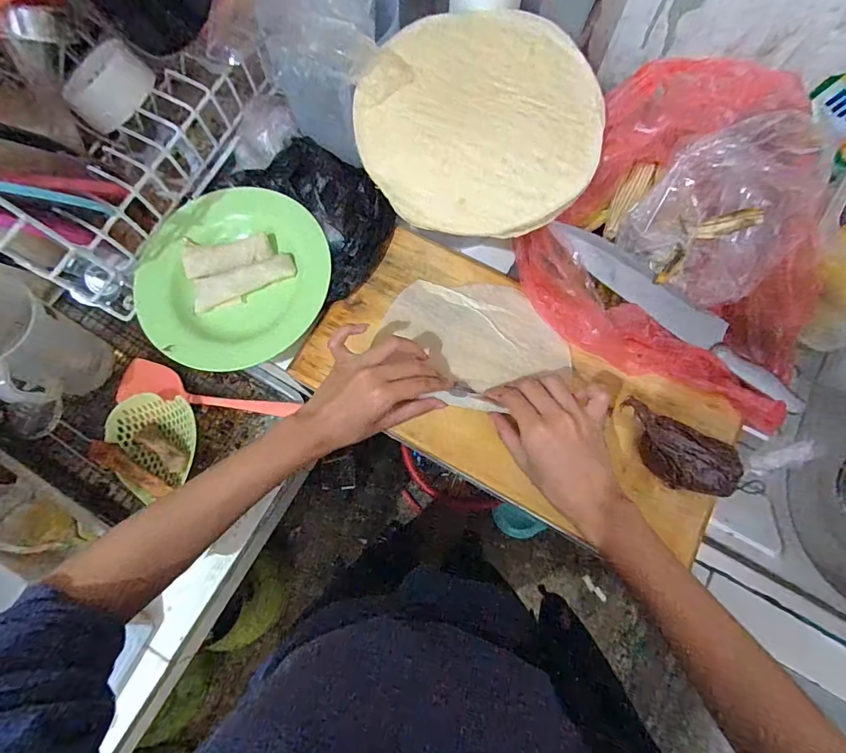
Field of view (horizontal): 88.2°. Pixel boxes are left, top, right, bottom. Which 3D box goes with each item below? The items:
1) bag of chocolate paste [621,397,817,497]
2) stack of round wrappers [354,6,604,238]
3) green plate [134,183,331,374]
[{"bbox_3d":[0.241,0.070,0.376,0.145,0.039,0.059,15,74,5],"label":"bag of chocolate paste"},{"bbox_3d":[0.044,-0.209,0.355,0.186,0.025,0.197,-10,74,-2],"label":"stack of round wrappers"},{"bbox_3d":[-0.193,-0.103,0.448,0.186,0.022,0.196,0,74,0],"label":"green plate"}]

